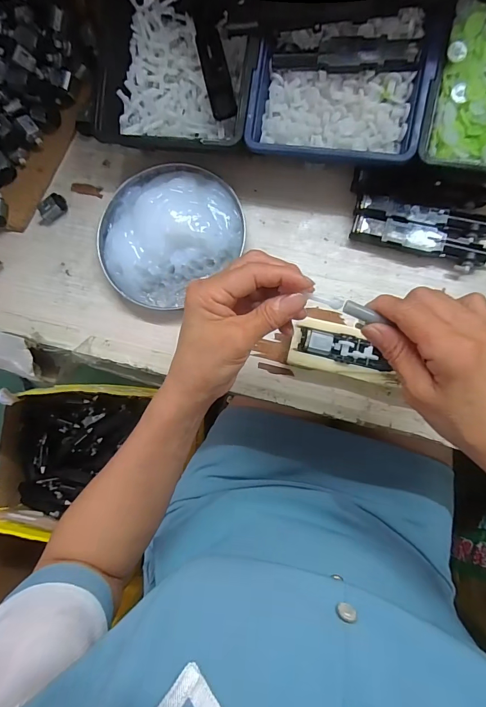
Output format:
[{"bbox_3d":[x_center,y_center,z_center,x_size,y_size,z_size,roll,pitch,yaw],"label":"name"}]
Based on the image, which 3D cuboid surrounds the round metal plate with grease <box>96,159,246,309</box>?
[{"bbox_3d":[-0.078,-0.123,0.372,0.140,0.030,0.131,-1,85,6],"label":"round metal plate with grease"}]

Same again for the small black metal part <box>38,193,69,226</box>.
[{"bbox_3d":[-0.202,-0.150,0.394,0.037,0.015,0.017,-37,82,2],"label":"small black metal part"}]

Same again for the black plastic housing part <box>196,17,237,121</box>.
[{"bbox_3d":[-0.025,-0.260,0.345,0.023,0.009,0.098,-13,84,5],"label":"black plastic housing part"}]

